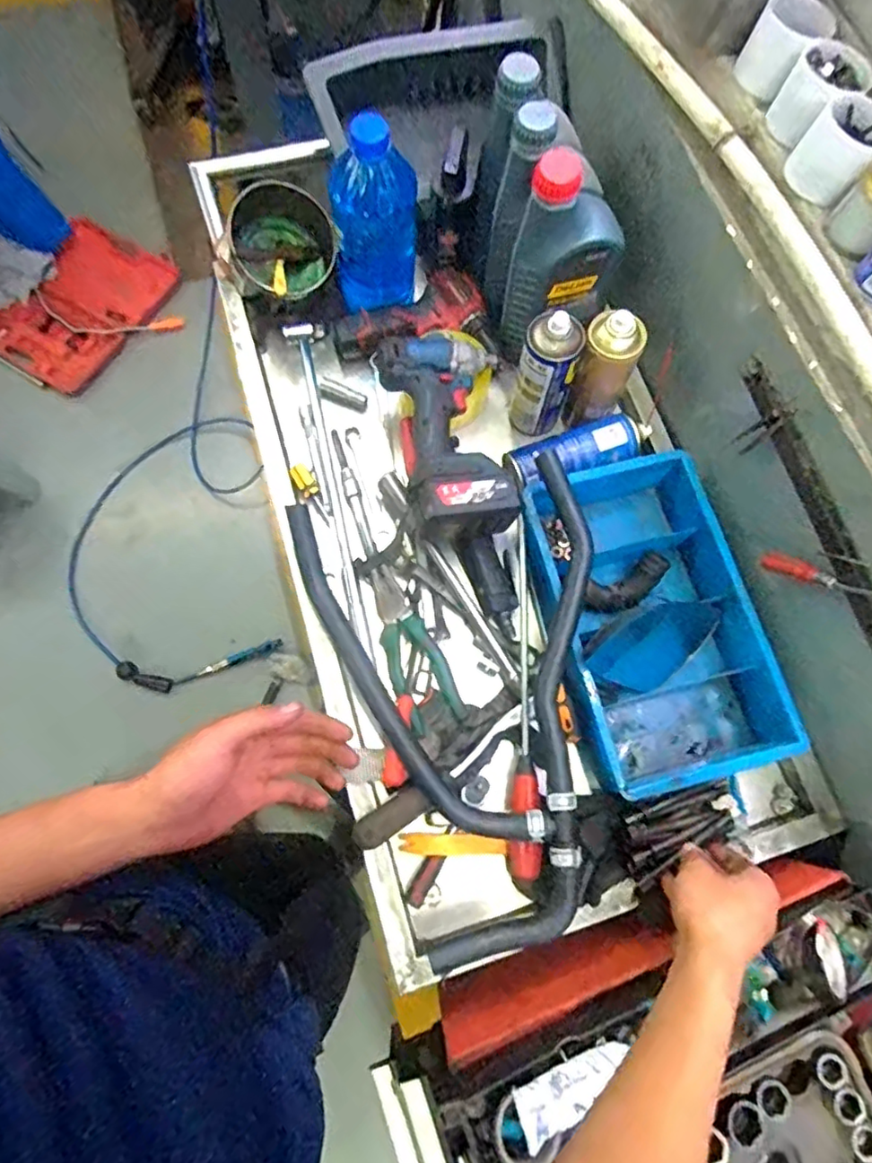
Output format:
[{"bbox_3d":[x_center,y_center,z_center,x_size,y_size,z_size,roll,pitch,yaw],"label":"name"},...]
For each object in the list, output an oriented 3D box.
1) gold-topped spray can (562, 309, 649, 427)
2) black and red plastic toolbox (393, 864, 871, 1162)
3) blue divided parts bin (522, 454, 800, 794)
[{"bbox_3d":[0.194,-0.242,0.713,0.069,0.150,0.057,28,74,5],"label":"gold-topped spray can"},{"bbox_3d":[0.201,0.420,0.600,0.462,0.192,0.148,-21,76,-10],"label":"black and red plastic toolbox"},{"bbox_3d":[0.235,0.042,0.689,0.220,0.088,0.355,-14,75,-8],"label":"blue divided parts bin"}]

